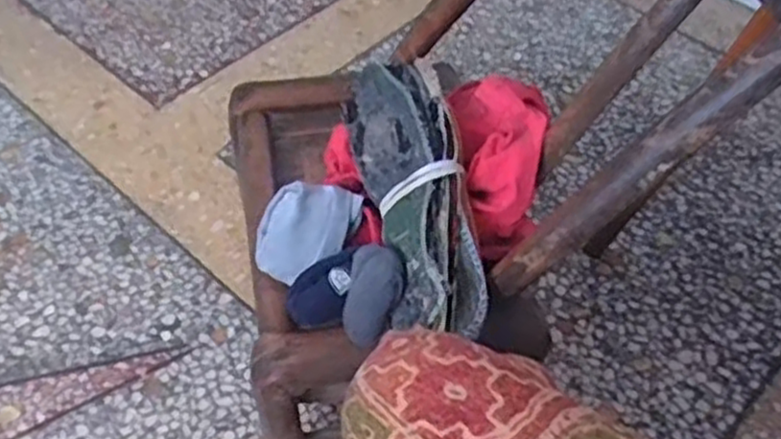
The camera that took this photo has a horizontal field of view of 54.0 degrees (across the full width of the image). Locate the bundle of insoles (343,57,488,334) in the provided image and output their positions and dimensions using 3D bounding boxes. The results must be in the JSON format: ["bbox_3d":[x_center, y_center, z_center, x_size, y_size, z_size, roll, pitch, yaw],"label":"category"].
[{"bbox_3d":[0.024,-0.023,0.667,0.092,0.087,0.258,-12,65,-10],"label":"bundle of insoles"}]

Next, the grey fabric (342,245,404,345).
[{"bbox_3d":[-0.015,0.063,0.633,0.053,0.079,0.024,26,18,32],"label":"grey fabric"}]

